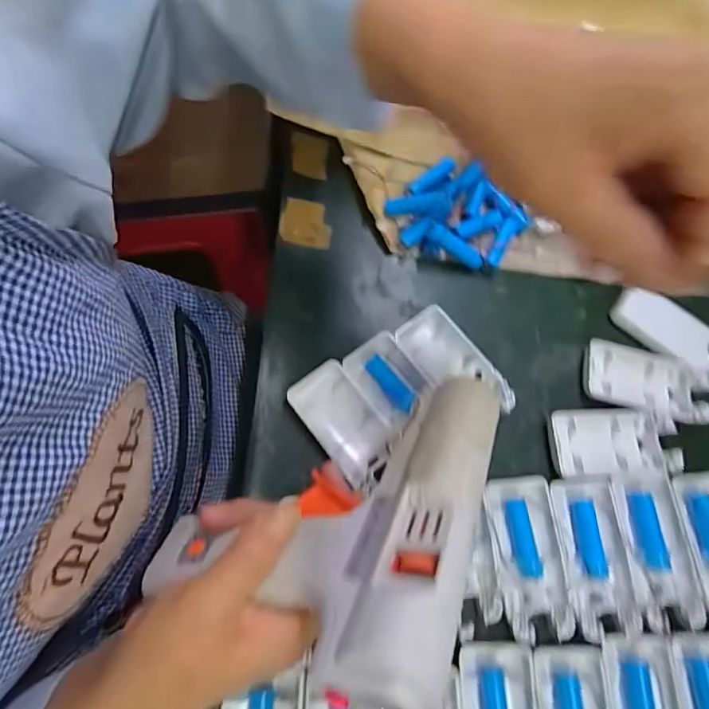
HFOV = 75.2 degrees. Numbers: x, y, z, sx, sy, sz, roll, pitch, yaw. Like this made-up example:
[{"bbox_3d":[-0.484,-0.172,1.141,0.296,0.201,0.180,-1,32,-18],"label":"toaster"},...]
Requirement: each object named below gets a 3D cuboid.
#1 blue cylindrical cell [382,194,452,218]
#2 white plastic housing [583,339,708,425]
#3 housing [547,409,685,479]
[{"bbox_3d":[0.049,-0.118,0.368,0.050,0.014,0.015,3,66,16],"label":"blue cylindrical cell"},{"bbox_3d":[0.219,0.020,0.346,0.091,0.007,0.047,12,68,4],"label":"white plastic housing"},{"bbox_3d":[0.187,0.063,0.328,0.096,0.013,0.046,0,71,-7],"label":"housing"}]

